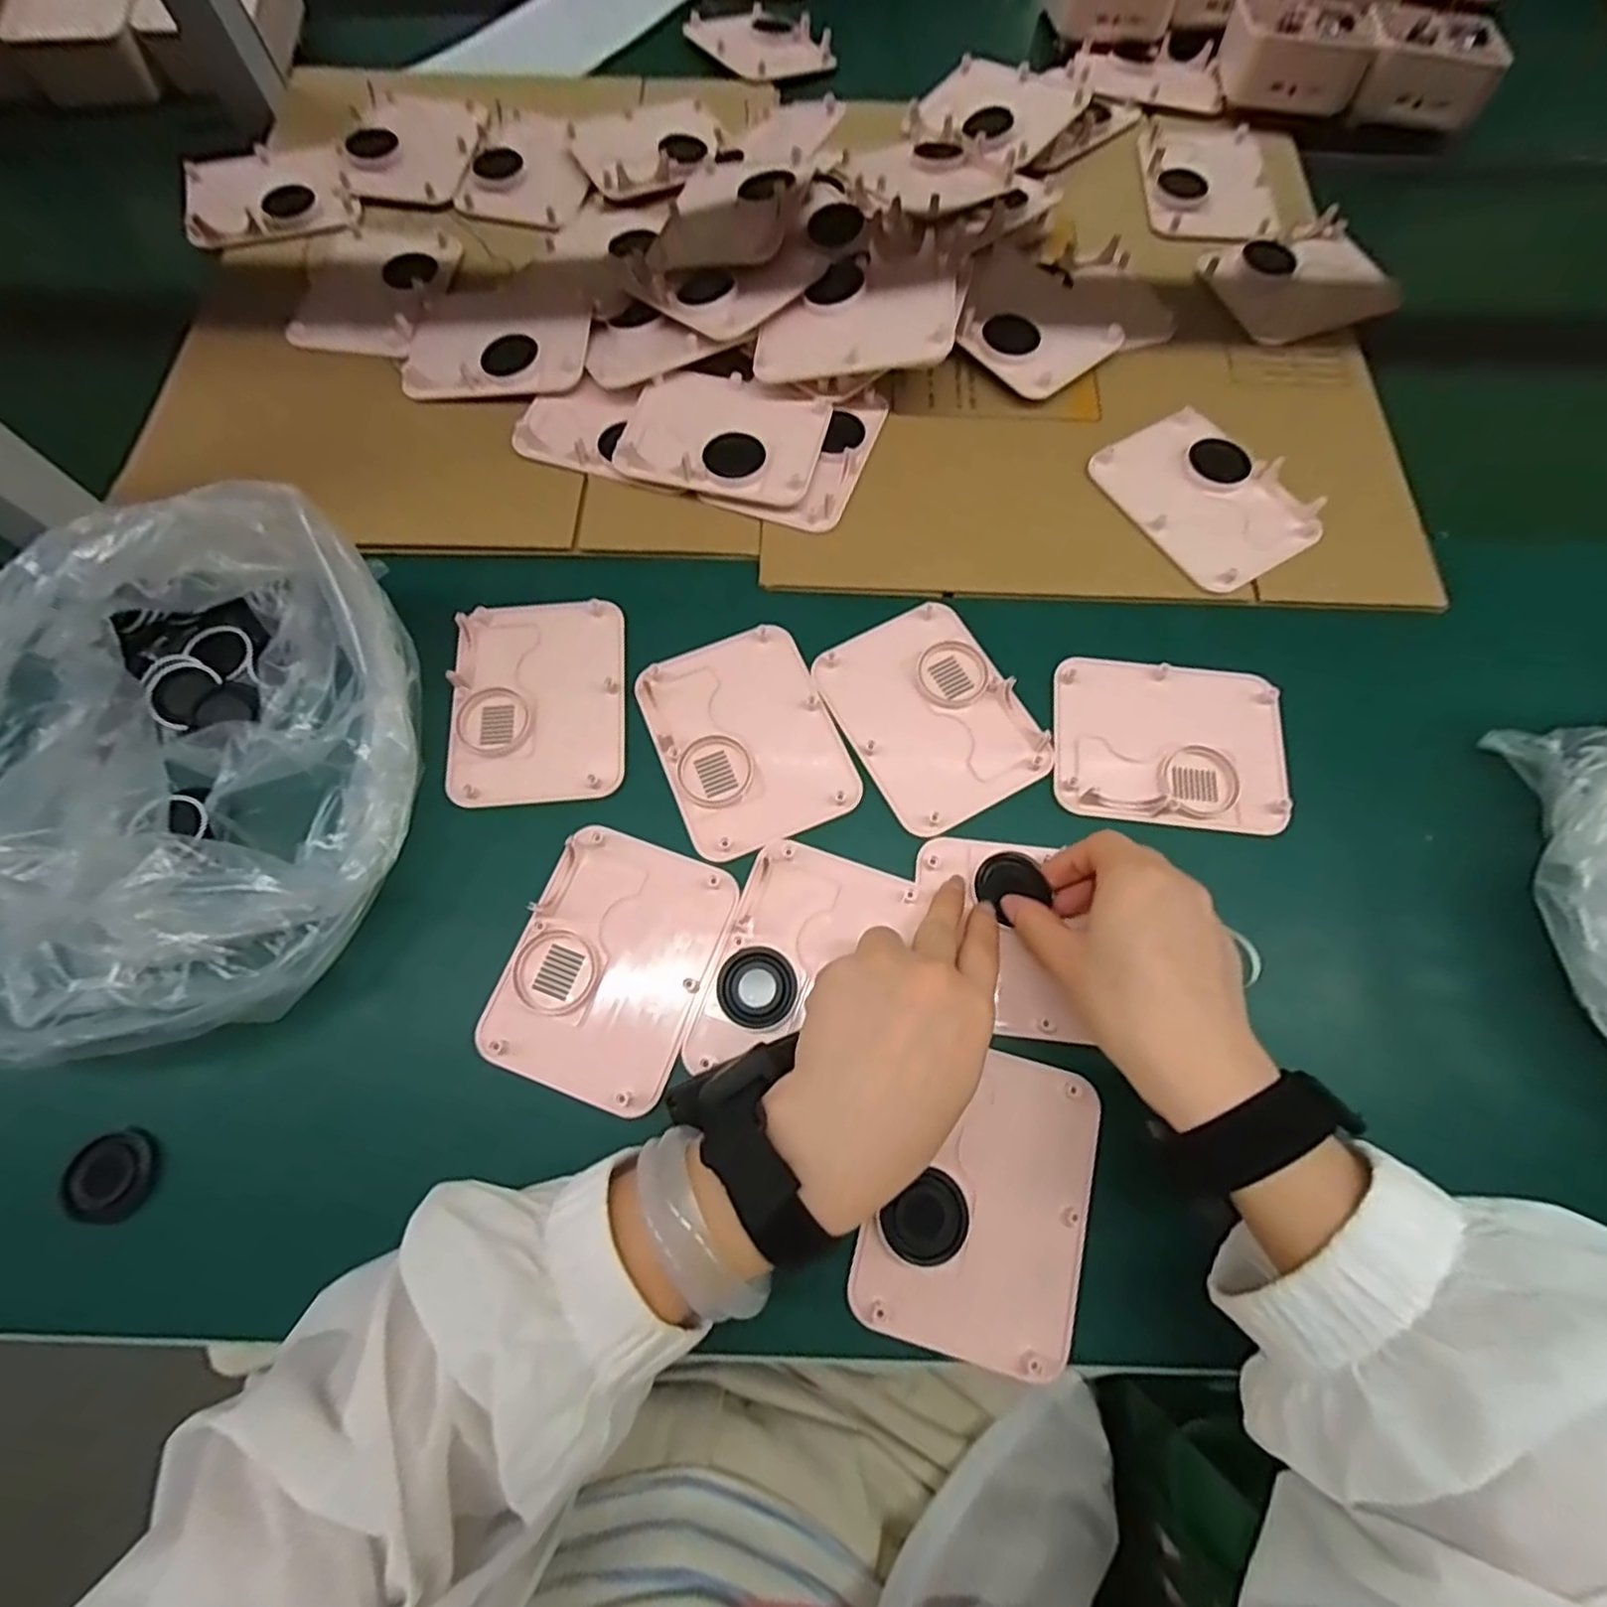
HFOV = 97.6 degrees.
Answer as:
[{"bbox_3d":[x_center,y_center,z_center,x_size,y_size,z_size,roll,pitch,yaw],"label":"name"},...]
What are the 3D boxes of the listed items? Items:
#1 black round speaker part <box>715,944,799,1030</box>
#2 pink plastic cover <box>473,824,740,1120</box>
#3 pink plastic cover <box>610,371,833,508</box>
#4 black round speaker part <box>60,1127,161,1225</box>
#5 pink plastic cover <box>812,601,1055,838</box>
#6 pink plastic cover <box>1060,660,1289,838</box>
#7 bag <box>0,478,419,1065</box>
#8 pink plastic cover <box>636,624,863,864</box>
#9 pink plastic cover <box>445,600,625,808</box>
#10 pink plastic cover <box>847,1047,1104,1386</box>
[{"bbox_3d":[-0.023,0.091,0.350,0.039,0.005,0.038,0,70,1],"label":"black round speaker part"},{"bbox_3d":[-0.097,0.080,0.355,0.095,0.008,0.124,19,71,7],"label":"pink plastic cover"},{"bbox_3d":[-0.051,-0.238,0.449,0.123,0.014,0.089,15,70,4],"label":"pink plastic cover"},{"bbox_3d":[-0.319,0.172,0.325,0.028,0.017,0.037,-5,70,-1],"label":"black round speaker part"},{"bbox_3d":[0.072,-0.053,0.401,0.096,0.008,0.126,-28,72,-9],"label":"pink plastic cover"},{"bbox_3d":[0.205,-0.034,0.393,0.124,0.008,0.095,9,70,4],"label":"pink plastic cover"},{"bbox_3d":[-0.311,-0.015,0.329,0.229,0.107,0.250,5,70,2],"label":"bag"},{"bbox_3d":[-0.032,-0.038,0.395,0.095,0.008,0.123,-23,71,-8],"label":"pink plastic cover"},{"bbox_3d":[-0.152,-0.061,0.403,0.095,0.011,0.126,-4,70,-1],"label":"pink plastic cover"},{"bbox_3d":[0.082,0.180,0.321,0.093,0.012,0.125,16,71,7],"label":"pink plastic cover"}]

